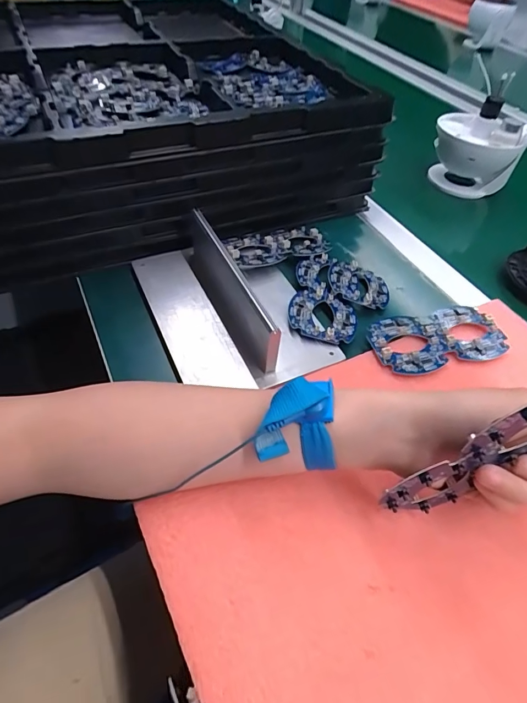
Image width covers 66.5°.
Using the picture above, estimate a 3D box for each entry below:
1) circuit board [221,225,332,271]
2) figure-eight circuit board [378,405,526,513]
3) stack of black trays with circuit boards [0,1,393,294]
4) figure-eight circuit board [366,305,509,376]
[{"bbox_3d":[0.016,-0.117,0.442,0.124,0.009,0.054,-17,52,-27],"label":"circuit board"},{"bbox_3d":[0.121,0.060,0.220,0.065,0.126,0.006,13,43,-31],"label":"figure-eight circuit board"},{"bbox_3d":[-0.182,-0.304,0.519,0.520,0.128,0.441,-16,54,-19],"label":"stack of black trays with circuit boards"},{"bbox_3d":[0.160,-0.011,0.371,0.124,0.011,0.062,-10,52,-14],"label":"figure-eight circuit board"}]

